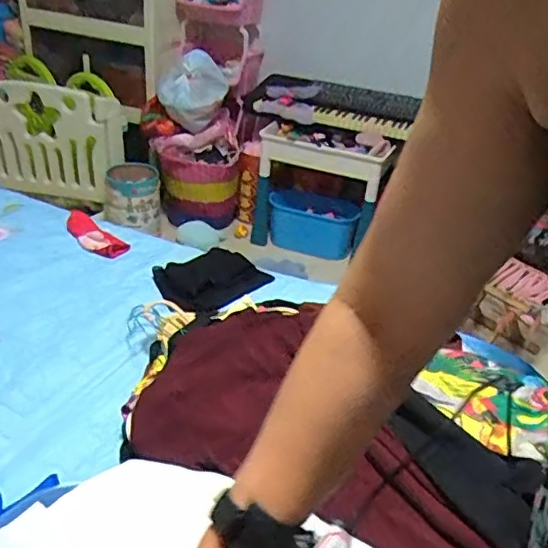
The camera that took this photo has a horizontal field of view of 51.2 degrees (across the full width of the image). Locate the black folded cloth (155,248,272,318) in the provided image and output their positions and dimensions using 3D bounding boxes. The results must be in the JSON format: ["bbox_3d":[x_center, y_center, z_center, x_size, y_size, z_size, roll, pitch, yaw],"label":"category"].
[{"bbox_3d":[-0.143,0.009,1.221,0.173,0.034,0.220,31,39,35],"label":"black folded cloth"}]

